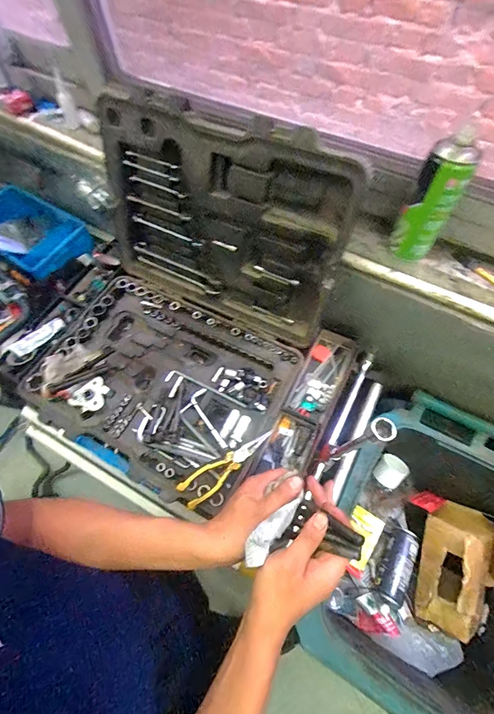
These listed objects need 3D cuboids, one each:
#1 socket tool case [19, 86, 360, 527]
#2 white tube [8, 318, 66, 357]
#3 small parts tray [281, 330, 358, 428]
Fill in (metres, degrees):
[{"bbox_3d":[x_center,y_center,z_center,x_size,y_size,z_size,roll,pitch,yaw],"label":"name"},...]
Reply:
[{"bbox_3d":[-0.167,-0.095,0.585,0.532,0.334,0.509,24,66,14],"label":"socket tool case"},{"bbox_3d":[-0.455,-0.044,0.723,0.035,0.017,0.116,37,69,19],"label":"white tube"},{"bbox_3d":[0.155,0.044,0.684,0.093,0.034,0.208,25,66,14],"label":"small parts tray"}]

